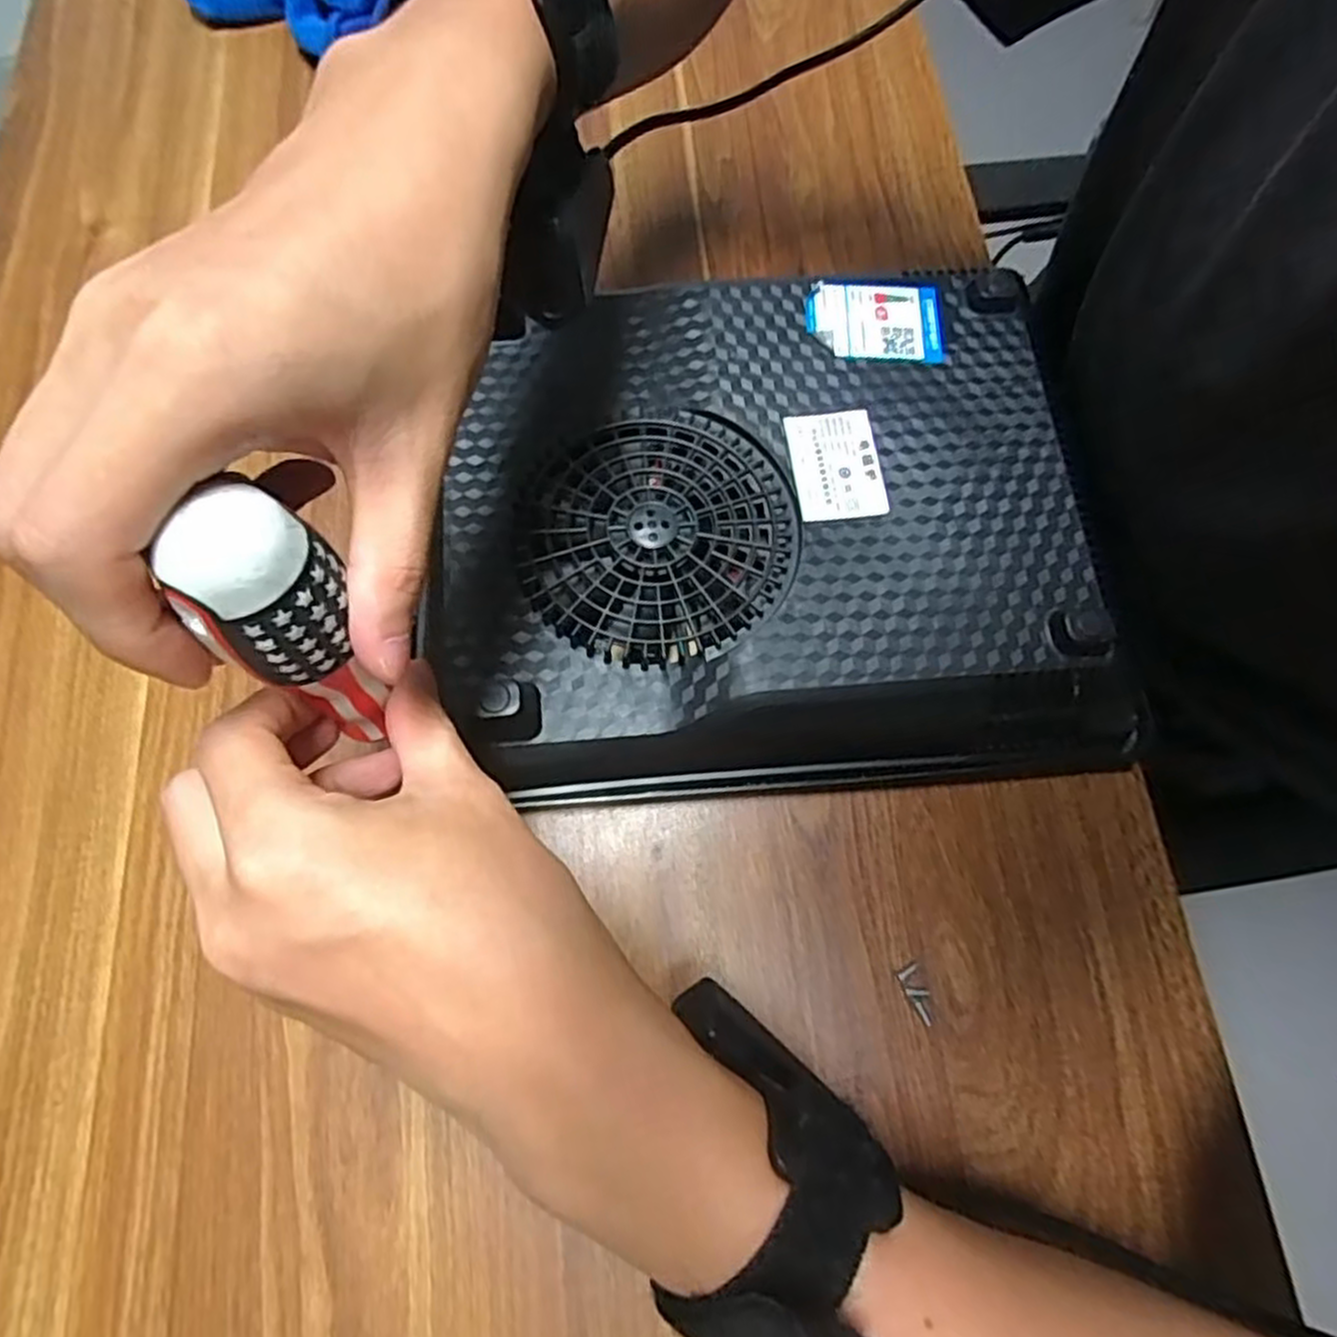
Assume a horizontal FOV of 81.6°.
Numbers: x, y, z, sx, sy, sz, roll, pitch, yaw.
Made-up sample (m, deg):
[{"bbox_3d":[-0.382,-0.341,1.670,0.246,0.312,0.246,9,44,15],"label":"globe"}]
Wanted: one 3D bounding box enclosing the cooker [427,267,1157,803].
[{"bbox_3d":[0.046,-0.070,0.372,0.292,0.052,0.245,-4,71,-2],"label":"cooker"}]

